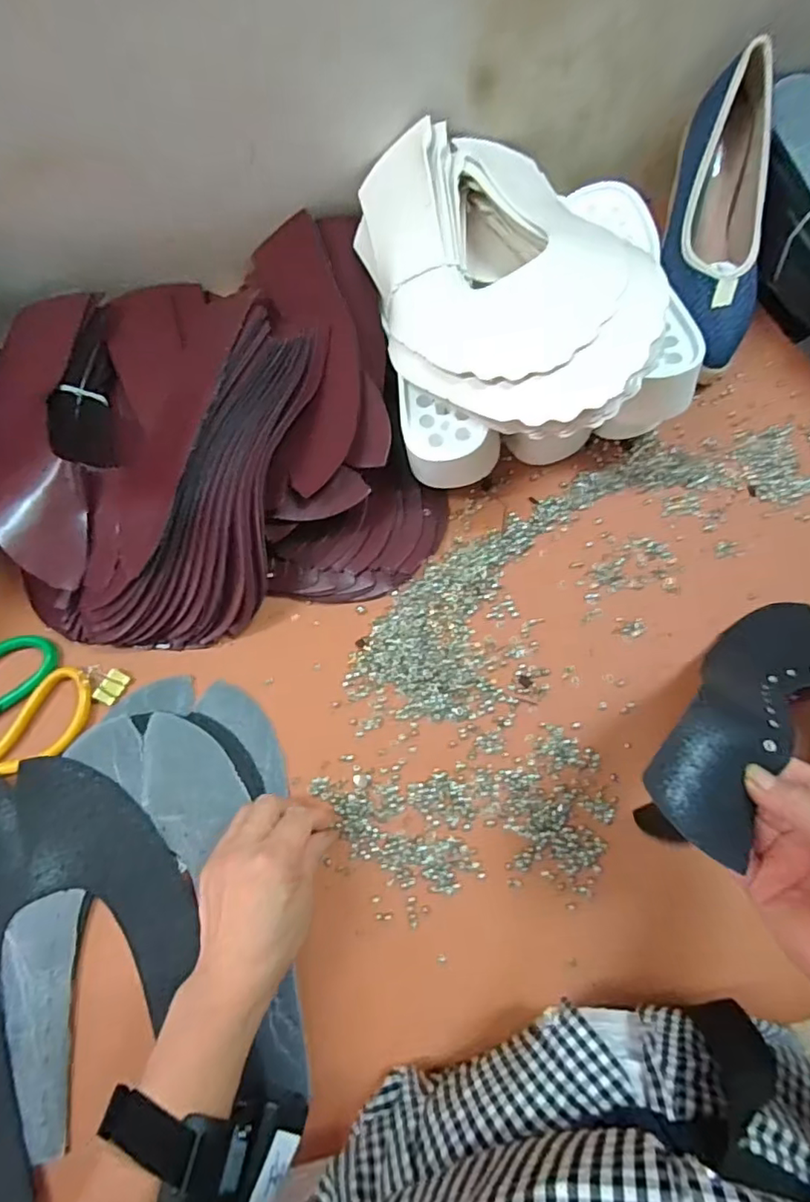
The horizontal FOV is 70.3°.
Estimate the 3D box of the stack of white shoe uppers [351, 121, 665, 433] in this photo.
[{"bbox_3d":[0.070,-0.249,0.425,0.176,0.076,0.284,-15,74,-3],"label":"stack of white shoe uppers"}]

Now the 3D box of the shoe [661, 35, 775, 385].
[{"bbox_3d":[0.268,-0.317,0.487,0.076,0.065,0.235,2,95,1],"label":"shoe"}]

